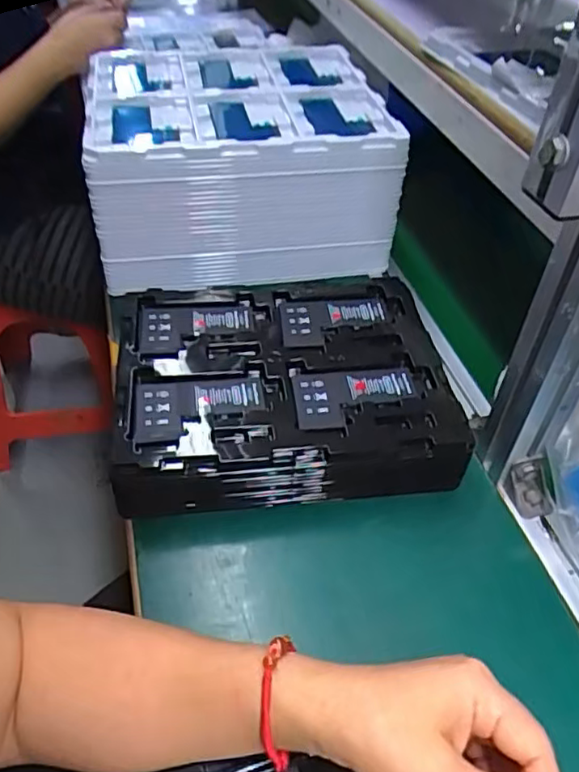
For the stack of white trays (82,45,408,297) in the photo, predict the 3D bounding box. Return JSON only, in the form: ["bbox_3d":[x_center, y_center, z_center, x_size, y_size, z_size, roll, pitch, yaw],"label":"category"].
[{"bbox_3d":[-0.065,-0.289,0.752,0.315,0.158,0.310,-5,46,-9],"label":"stack of white trays"}]

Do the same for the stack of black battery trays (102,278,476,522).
[{"bbox_3d":[-0.008,-0.006,0.553,0.277,0.060,0.222,-3,46,-8],"label":"stack of black battery trays"}]

